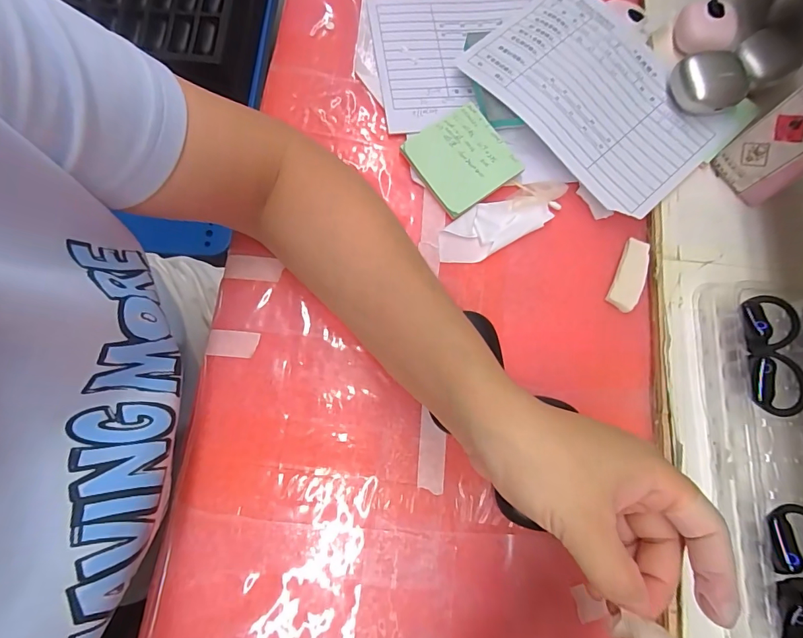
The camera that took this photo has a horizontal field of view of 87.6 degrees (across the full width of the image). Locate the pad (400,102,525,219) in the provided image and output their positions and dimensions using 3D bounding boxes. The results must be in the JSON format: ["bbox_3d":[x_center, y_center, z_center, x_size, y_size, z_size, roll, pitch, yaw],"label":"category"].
[{"bbox_3d":[0.050,-0.137,0.353,0.077,0.006,0.077,-34,82,-10],"label":"pad"}]

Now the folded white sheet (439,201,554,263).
[{"bbox_3d":[0.076,-0.078,0.349,0.101,0.009,0.039,-29,81,-9],"label":"folded white sheet"}]

